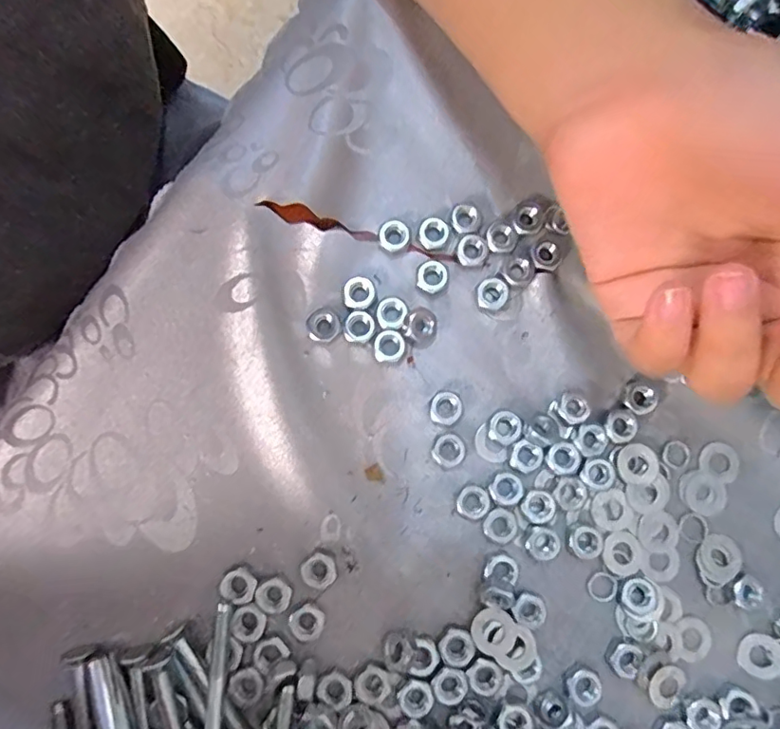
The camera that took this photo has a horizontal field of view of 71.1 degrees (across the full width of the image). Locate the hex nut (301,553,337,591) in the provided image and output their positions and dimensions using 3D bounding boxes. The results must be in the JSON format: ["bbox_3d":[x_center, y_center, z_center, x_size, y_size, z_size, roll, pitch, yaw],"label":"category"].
[{"bbox_3d":[-0.027,0.079,0.208,0.012,0.004,0.012,-43,87,-6],"label":"hex nut"}]

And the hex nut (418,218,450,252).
[{"bbox_3d":[0.018,-0.054,0.227,0.013,0.004,0.013,21,83,1],"label":"hex nut"}]

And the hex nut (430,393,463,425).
[{"bbox_3d":[0.022,0.018,0.218,0.013,0.006,0.012,14,83,0],"label":"hex nut"}]

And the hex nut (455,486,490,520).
[{"bbox_3d":[0.033,0.055,0.214,0.012,0.004,0.013,39,84,3],"label":"hex nut"}]

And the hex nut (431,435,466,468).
[{"bbox_3d":[0.023,0.034,0.216,0.012,0.007,0.012,38,84,3],"label":"hex nut"}]

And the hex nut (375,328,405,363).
[{"bbox_3d":[0.000,-0.007,0.220,0.012,0.006,0.013,0,84,-2],"label":"hex nut"}]

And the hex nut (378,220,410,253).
[{"bbox_3d":[0.001,-0.053,0.226,0.012,0.004,0.012,31,84,2],"label":"hex nut"}]

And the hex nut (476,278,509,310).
[{"bbox_3d":[0.042,-0.029,0.224,0.013,0.007,0.012,-9,84,-3],"label":"hex nut"}]

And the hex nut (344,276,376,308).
[{"bbox_3d":[-0.012,-0.029,0.221,0.013,0.004,0.013,-4,84,-2],"label":"hex nut"}]

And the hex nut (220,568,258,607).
[{"bbox_3d":[-0.057,0.084,0.207,0.013,0.004,0.012,19,83,0],"label":"hex nut"}]

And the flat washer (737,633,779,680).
[{"bbox_3d":[0.144,0.113,0.212,0.017,0.004,0.016,26,84,1],"label":"flat washer"}]

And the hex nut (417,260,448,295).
[{"bbox_3d":[0.017,-0.036,0.225,0.013,0.005,0.012,29,84,2],"label":"hex nut"}]

